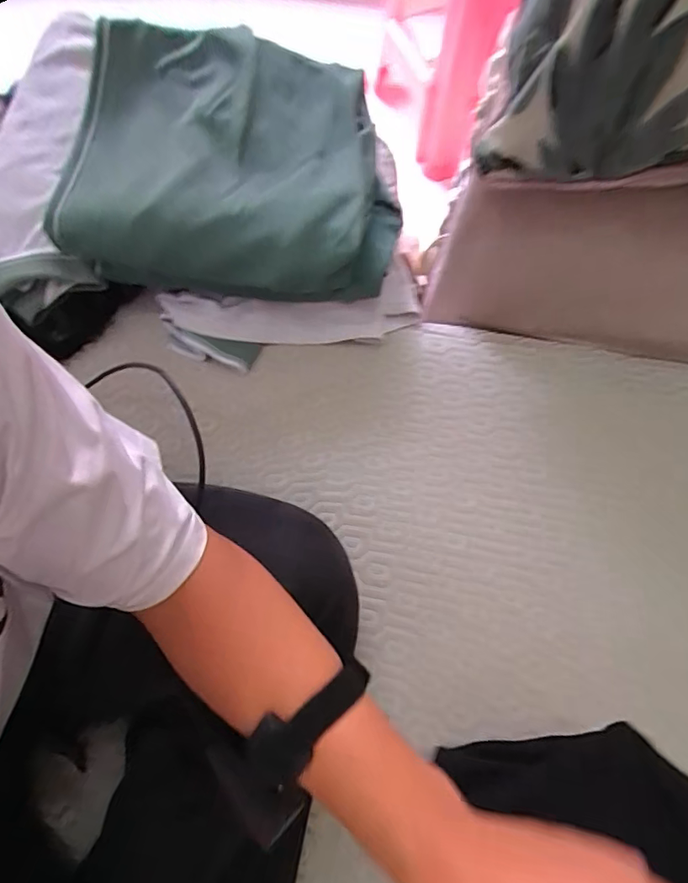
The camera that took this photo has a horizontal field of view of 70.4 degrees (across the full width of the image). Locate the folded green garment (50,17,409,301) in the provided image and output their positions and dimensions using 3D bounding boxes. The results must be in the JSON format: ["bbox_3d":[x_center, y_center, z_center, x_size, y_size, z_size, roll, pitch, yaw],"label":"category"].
[{"bbox_3d":[-0.113,-0.297,0.534,0.332,0.123,0.260,2,72,0],"label":"folded green garment"}]

